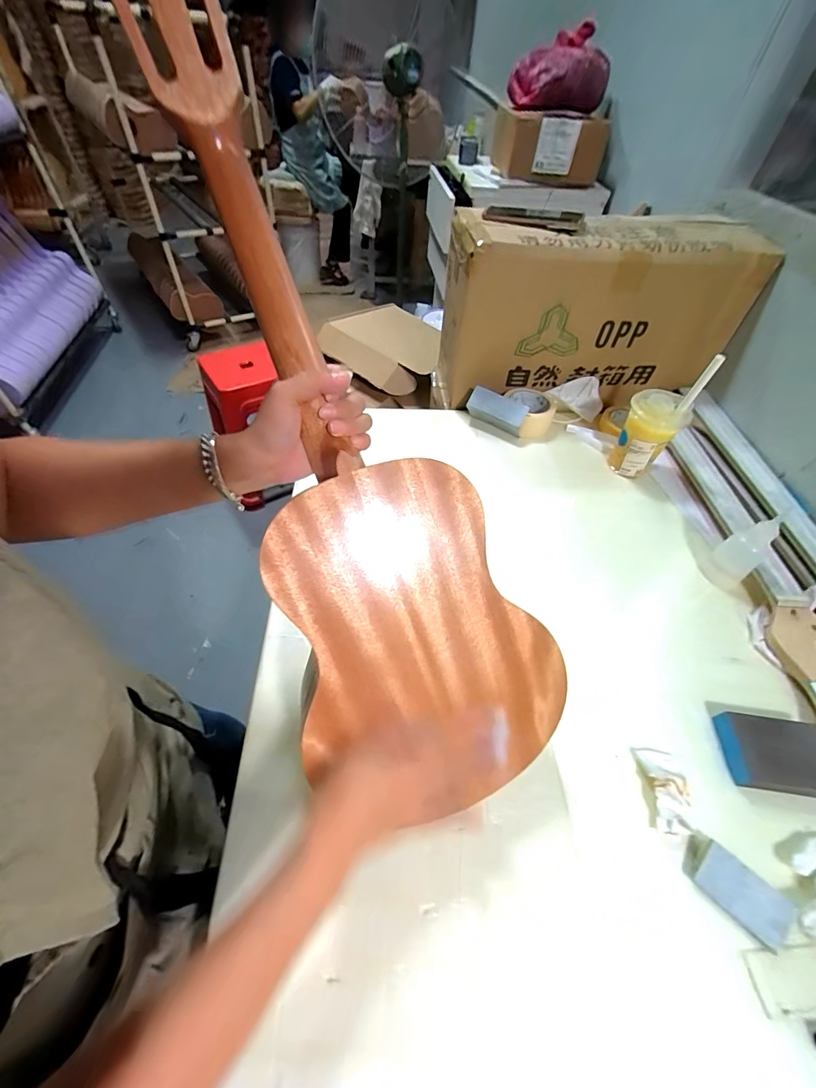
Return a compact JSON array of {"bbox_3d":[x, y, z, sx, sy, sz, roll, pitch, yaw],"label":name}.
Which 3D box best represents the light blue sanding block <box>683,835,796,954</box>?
[{"bbox_3d":[0.293,0.308,0.364,0.079,0.019,0.041,35,58,27],"label":"light blue sanding block"}]

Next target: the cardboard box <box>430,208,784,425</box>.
[{"bbox_3d":[0.326,-0.413,0.761,0.498,0.287,0.207,-2,52,-5],"label":"cardboard box"}]

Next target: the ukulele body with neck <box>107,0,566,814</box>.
[{"bbox_3d":[-0.055,-0.069,0.295,0.211,0.627,0.077,-27,9,-21],"label":"ukulele body with neck"}]

